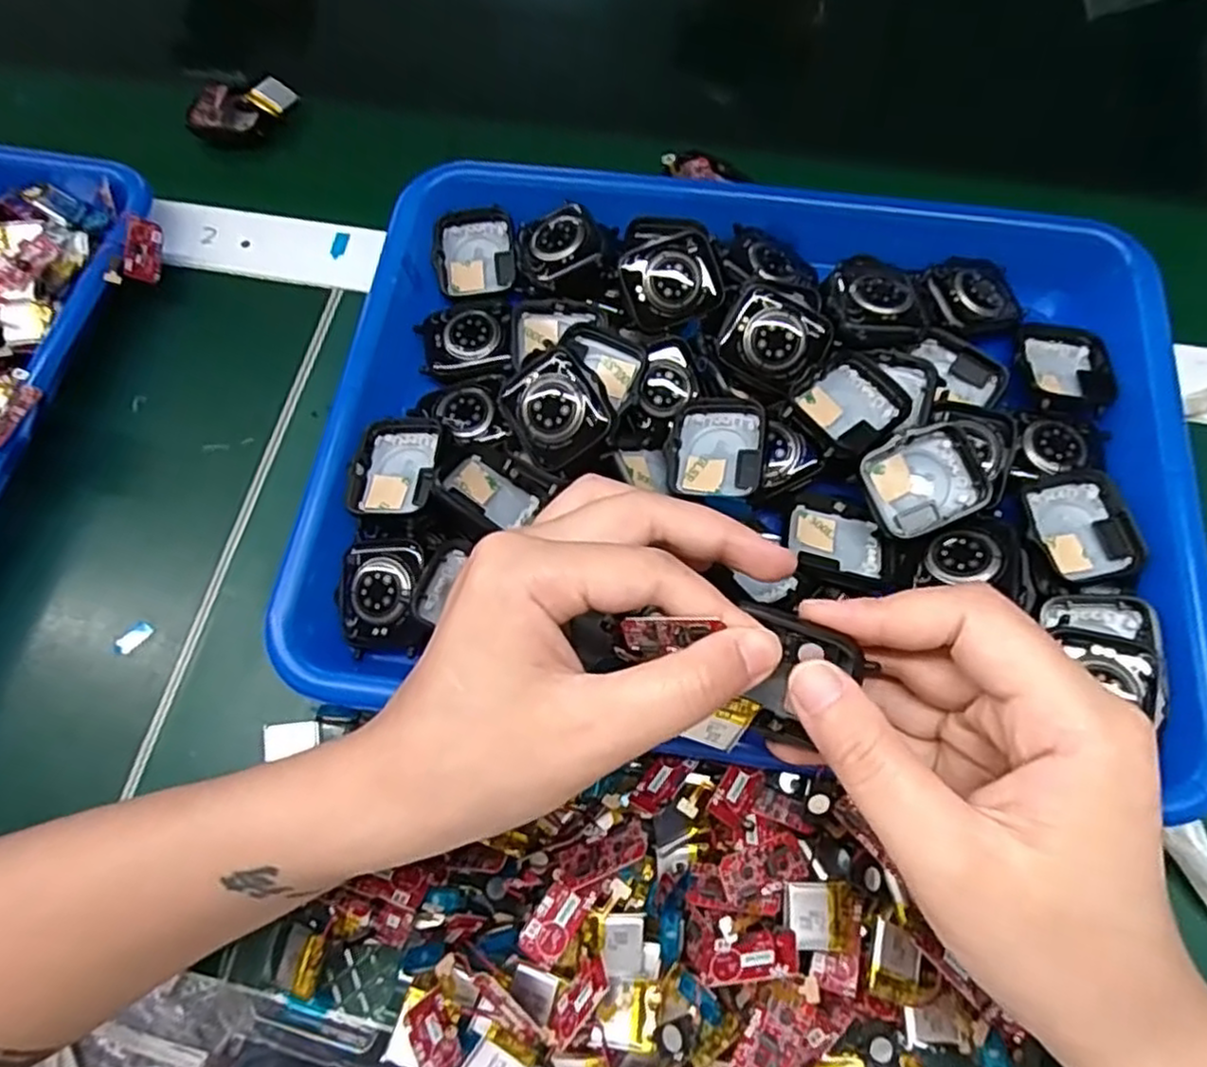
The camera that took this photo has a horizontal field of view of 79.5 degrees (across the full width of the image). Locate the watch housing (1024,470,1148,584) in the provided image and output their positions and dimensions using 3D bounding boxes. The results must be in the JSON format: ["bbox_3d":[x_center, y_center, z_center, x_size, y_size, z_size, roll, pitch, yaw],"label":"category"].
[{"bbox_3d":[0.176,-0.001,0.269,0.037,0.009,0.041,-13,68,-3],"label":"watch housing"}]

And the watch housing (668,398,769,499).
[{"bbox_3d":[0.044,-0.033,0.281,0.035,0.014,0.041,10,69,6],"label":"watch housing"}]

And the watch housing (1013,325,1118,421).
[{"bbox_3d":[0.191,-0.068,0.303,0.039,0.011,0.045,11,69,7],"label":"watch housing"}]

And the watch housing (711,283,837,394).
[{"bbox_3d":[0.067,-0.077,0.289,0.040,0.010,0.037,29,95,3],"label":"watch housing"}]

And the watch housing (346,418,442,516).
[{"bbox_3d":[-0.080,-0.027,0.282,0.034,0.013,0.042,3,68,4],"label":"watch housing"}]

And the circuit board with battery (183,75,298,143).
[{"bbox_3d":[-0.200,-0.235,0.402,0.051,0.021,0.033,3,68,3],"label":"circuit board with battery"}]

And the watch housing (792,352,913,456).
[{"bbox_3d":[0.097,-0.050,0.281,0.041,0.009,0.036,-40,72,-13],"label":"watch housing"}]

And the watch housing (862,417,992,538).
[{"bbox_3d":[0.120,-0.020,0.272,0.041,0.013,0.037,-24,77,4],"label":"watch housing"}]

